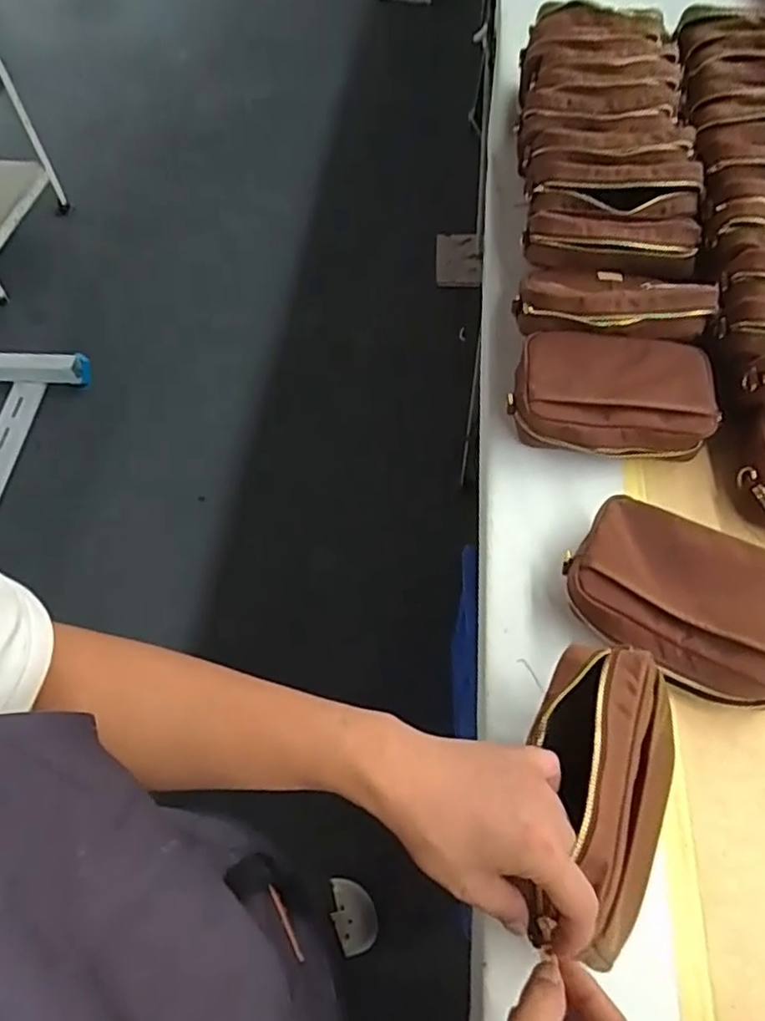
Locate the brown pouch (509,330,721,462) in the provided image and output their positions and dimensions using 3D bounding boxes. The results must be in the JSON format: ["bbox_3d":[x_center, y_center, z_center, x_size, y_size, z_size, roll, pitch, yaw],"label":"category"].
[{"bbox_3d":[0.232,-0.112,0.669,0.194,0.062,0.117,10,59,8],"label":"brown pouch"}]

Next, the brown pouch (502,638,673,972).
[{"bbox_3d":[0.142,0.191,0.436,0.080,0.112,0.180,8,49,26],"label":"brown pouch"}]

